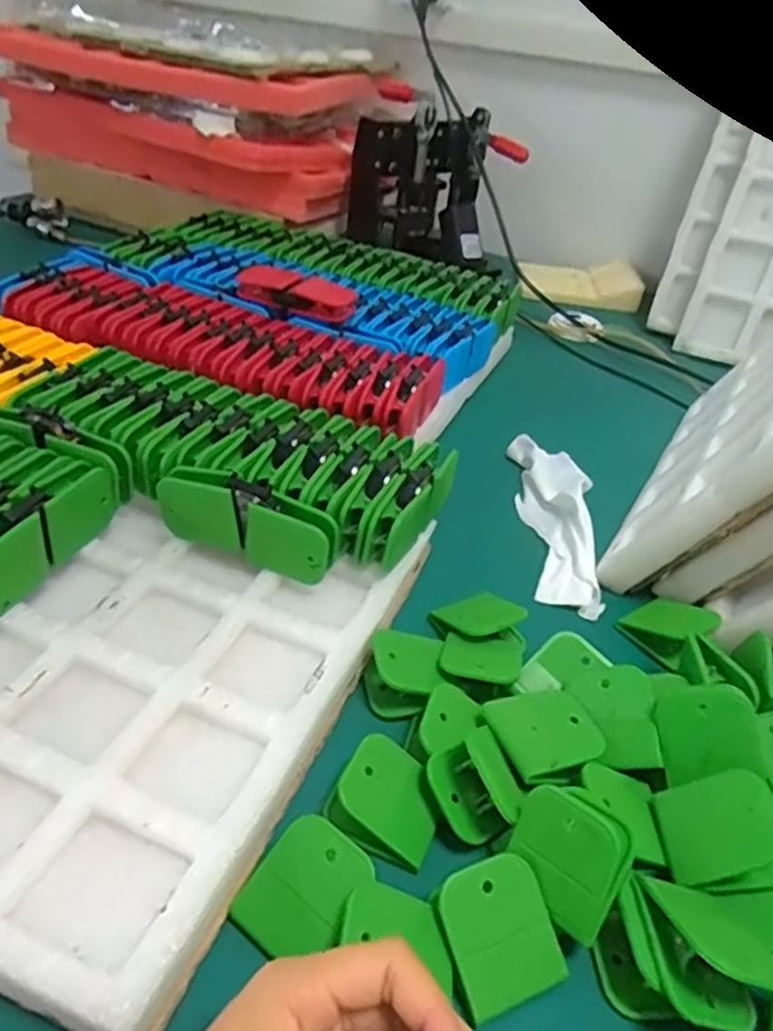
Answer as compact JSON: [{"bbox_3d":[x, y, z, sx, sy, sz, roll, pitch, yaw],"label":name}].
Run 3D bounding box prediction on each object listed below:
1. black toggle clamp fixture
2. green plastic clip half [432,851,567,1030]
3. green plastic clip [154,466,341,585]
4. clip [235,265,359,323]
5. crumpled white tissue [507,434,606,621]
[{"bbox_3d":[0.060,-0.452,0.976,0.217,0.184,0.121,5,37,-3],"label":"black toggle clamp fixture"},{"bbox_3d":[0.049,0.181,0.309,0.047,0.005,0.055,-15,72,-18],"label":"green plastic clip half"},{"bbox_3d":[-0.088,0.005,0.453,0.118,0.054,0.022,16,38,12],"label":"green plastic clip"},{"bbox_3d":[-0.091,-0.218,0.686,0.123,0.030,0.033,13,37,8],"label":"clip"},{"bbox_3d":[0.139,-0.001,0.576,0.058,0.022,0.205,6,37,-2],"label":"crumpled white tissue"}]

